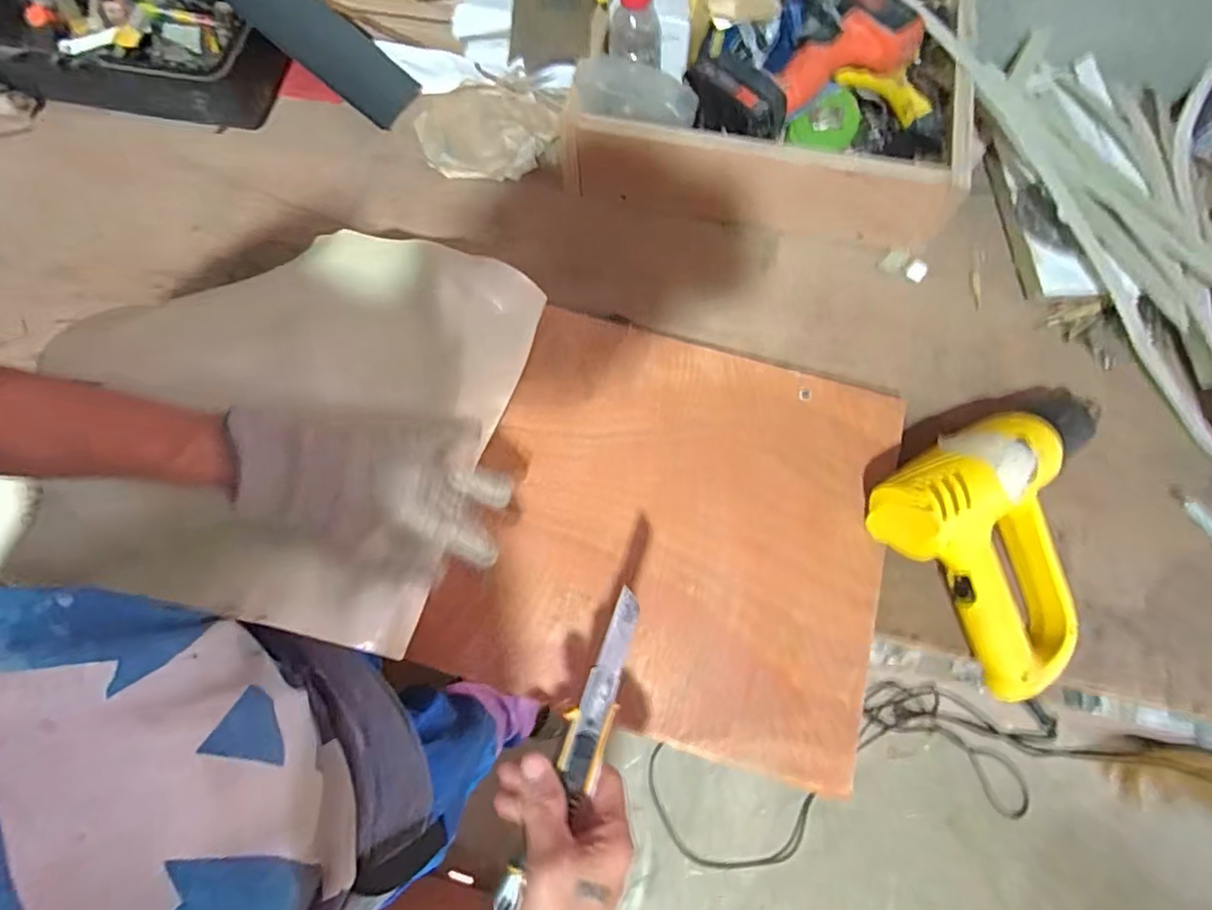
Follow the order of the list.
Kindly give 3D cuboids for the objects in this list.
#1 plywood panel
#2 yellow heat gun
[{"bbox_3d":[0.063,0.060,0.520,0.363,0.014,0.360,16,72,6],"label":"plywood panel"},{"bbox_3d":[0.362,0.060,0.478,0.222,0.071,0.194,-29,73,-9],"label":"yellow heat gun"}]

